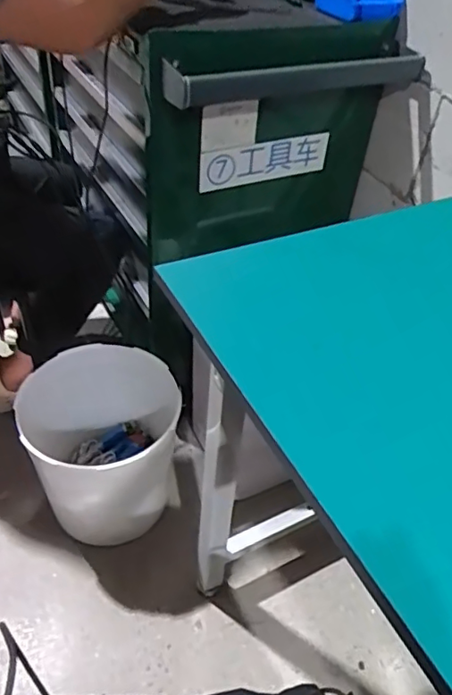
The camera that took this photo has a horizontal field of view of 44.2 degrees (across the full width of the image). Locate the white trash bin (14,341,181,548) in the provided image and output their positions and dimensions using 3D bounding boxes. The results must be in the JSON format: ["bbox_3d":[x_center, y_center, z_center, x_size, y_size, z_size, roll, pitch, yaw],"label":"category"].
[{"bbox_3d":[-0.227,0.200,1.102,0.292,0.296,0.279,3,43,-3],"label":"white trash bin"}]

